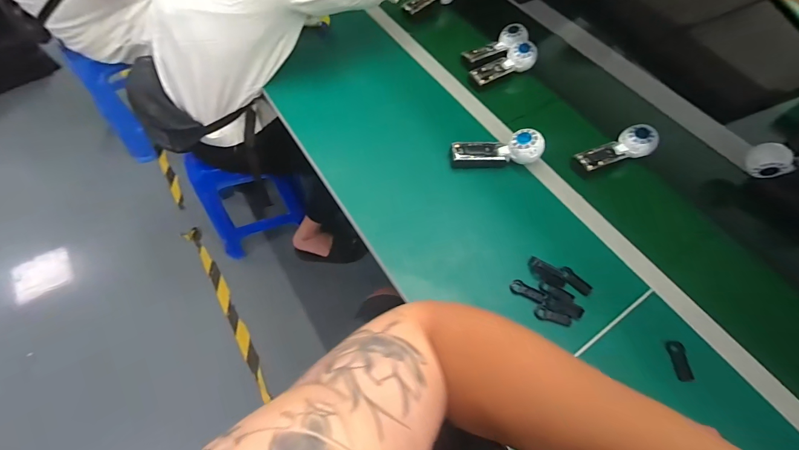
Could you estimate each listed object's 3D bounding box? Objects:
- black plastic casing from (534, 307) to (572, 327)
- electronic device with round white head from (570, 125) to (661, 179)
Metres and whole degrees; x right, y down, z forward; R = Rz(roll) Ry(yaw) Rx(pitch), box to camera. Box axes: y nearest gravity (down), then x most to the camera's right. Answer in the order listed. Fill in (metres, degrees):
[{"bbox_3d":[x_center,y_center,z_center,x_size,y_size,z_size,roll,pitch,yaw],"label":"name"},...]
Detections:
[{"bbox_3d":[0.235,0.140,0.527,0.054,0.007,0.021,15,61,5],"label":"black plastic casing"},{"bbox_3d":[0.414,-0.140,0.668,0.167,0.066,0.068,-22,64,-15],"label":"electronic device with round white head"}]

